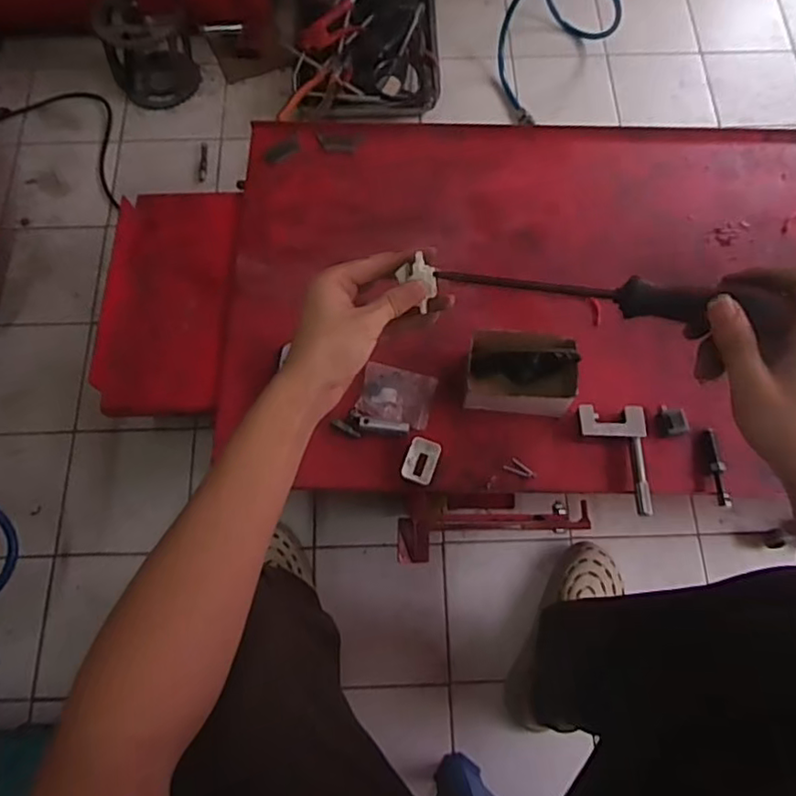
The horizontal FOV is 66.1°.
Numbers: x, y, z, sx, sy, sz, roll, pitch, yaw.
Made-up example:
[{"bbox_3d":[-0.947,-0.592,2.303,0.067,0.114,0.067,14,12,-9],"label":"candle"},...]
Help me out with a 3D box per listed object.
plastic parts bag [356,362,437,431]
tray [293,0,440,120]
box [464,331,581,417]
[{"bbox_3d":[-0.001,-0.001,0.839,0.097,0.021,0.082,12,69,8],"label":"plastic parts bag"},{"bbox_3d":[-0.067,-0.732,1.236,0.292,0.066,0.378,-1,70,0],"label":"tray"},{"bbox_3d":[0.164,-0.029,0.817,0.141,0.068,0.095,5,70,2],"label":"box"}]

